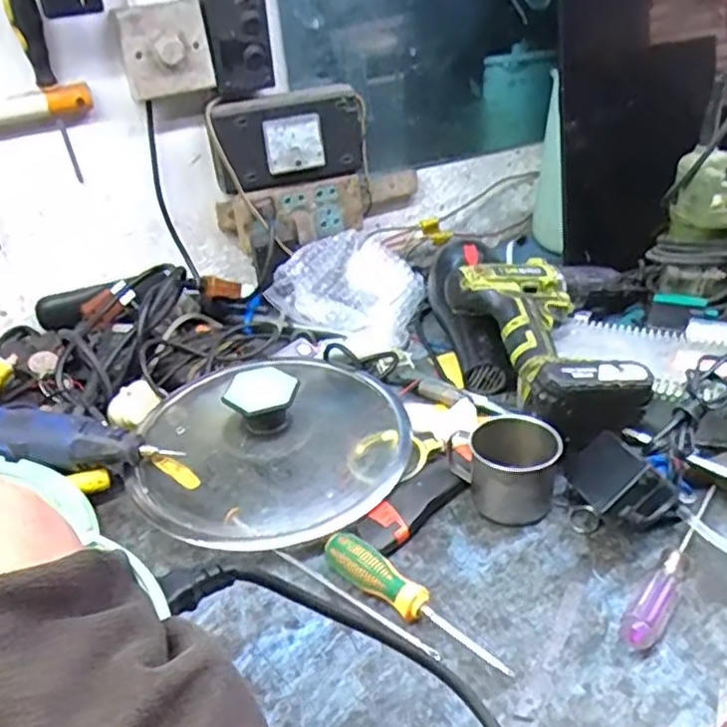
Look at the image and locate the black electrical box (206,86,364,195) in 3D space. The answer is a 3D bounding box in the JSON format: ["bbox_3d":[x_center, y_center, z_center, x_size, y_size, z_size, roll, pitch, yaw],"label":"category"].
[{"bbox_3d":[-0.082,-0.256,0.807,0.176,0.092,0.047,-17,32,-19],"label":"black electrical box"}]

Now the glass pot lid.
[{"bbox_3d":[-0.084,0.046,0.622,0.236,0.083,0.251,-4,30,2],"label":"glass pot lid"}]

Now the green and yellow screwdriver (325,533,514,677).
[{"bbox_3d":[0.030,0.159,0.477,0.152,0.025,0.026,23,41,40],"label":"green and yellow screwdriver"}]

